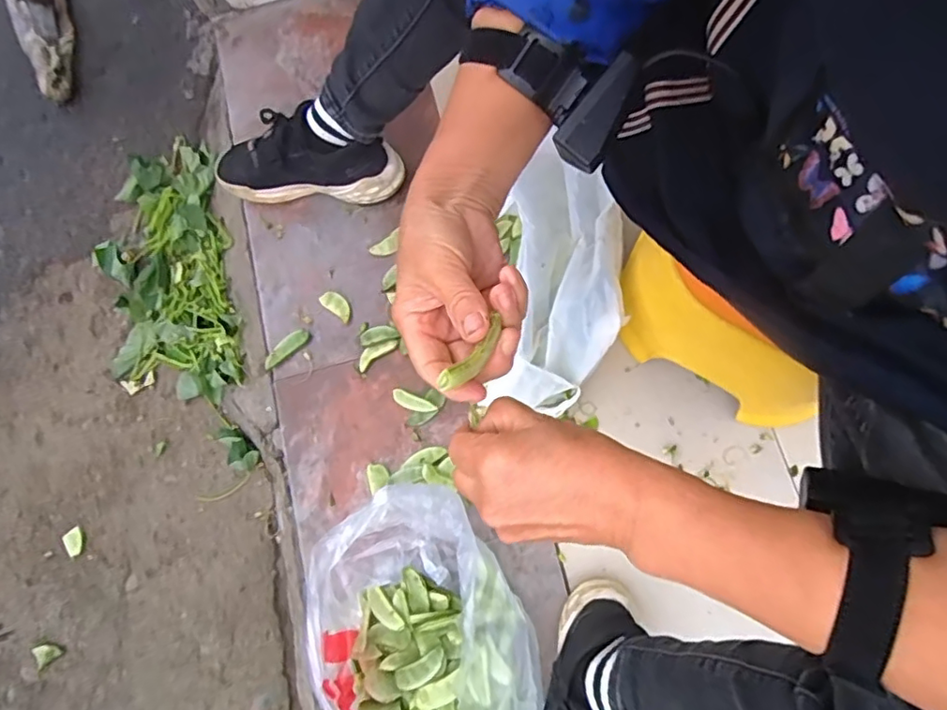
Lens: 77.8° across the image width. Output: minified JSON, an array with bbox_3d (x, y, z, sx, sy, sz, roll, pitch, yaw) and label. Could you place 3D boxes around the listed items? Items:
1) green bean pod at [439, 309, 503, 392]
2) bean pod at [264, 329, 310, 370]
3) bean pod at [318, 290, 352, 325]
[{"bbox_3d":[0.000,0.000,0.322,0.009,0.009,0.051,37,63,13],"label":"green bean pod"},{"bbox_3d":[-0.250,-0.010,0.780,0.070,0.007,0.024,-44,76,-6],"label":"bean pod"},{"bbox_3d":[-0.184,-0.068,0.794,0.051,0.010,0.027,37,82,13],"label":"bean pod"}]

